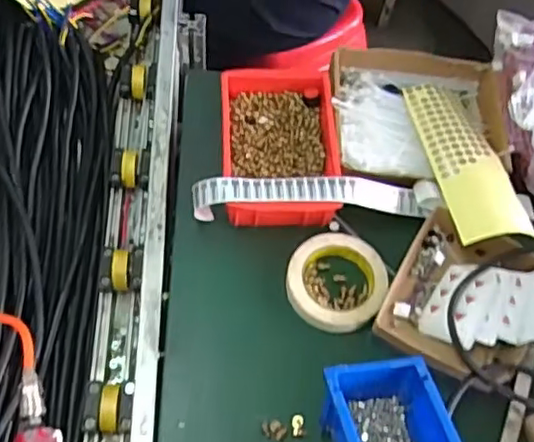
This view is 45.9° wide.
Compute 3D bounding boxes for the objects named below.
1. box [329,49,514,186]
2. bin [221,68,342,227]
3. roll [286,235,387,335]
[{"bbox_3d":[0.199,-0.134,0.812,0.231,0.054,0.220,2,61,-5],"label":"box"},{"bbox_3d":[0.013,-0.100,0.767,0.132,0.059,0.211,1,61,-6],"label":"bin"},{"bbox_3d":[0.076,0.067,0.705,0.108,0.033,0.121,1,61,-5],"label":"roll"}]

